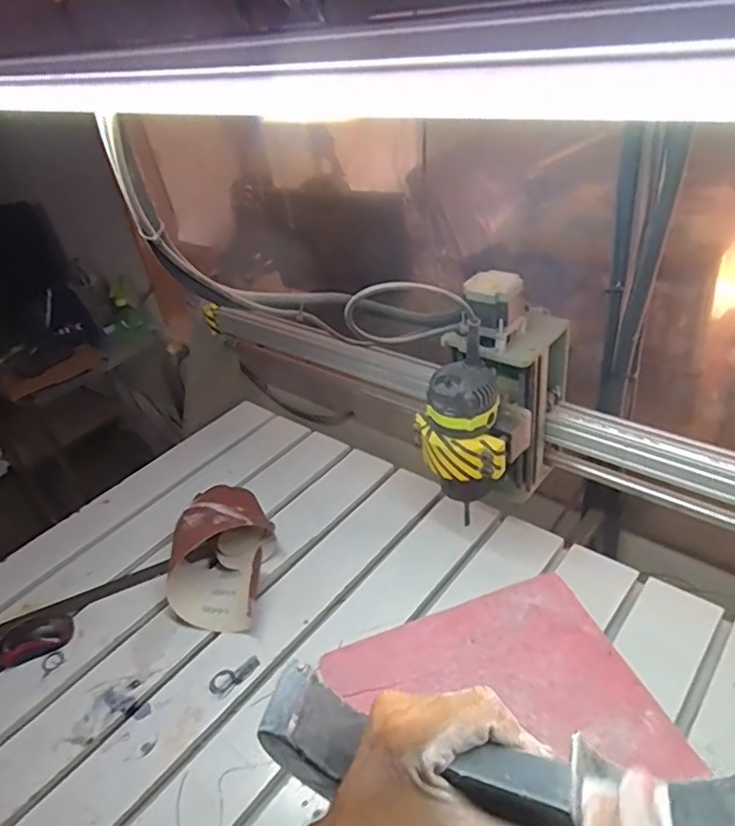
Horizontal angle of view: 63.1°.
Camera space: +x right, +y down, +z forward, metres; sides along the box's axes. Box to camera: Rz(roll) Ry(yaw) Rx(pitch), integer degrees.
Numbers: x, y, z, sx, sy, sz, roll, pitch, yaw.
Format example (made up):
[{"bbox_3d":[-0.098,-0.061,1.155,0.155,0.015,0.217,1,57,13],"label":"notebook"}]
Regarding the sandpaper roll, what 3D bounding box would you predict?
[{"bbox_3d":[-0.218,0.196,0.862,0.147,0.102,0.212,-5,35,3],"label":"sandpaper roll"}]

